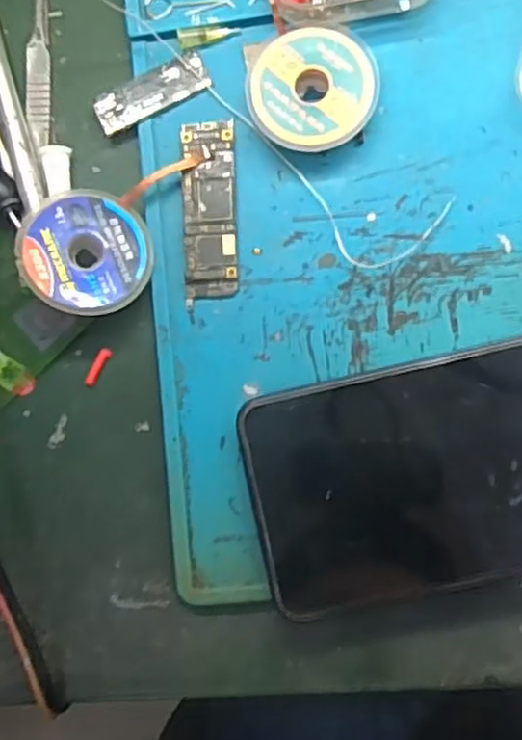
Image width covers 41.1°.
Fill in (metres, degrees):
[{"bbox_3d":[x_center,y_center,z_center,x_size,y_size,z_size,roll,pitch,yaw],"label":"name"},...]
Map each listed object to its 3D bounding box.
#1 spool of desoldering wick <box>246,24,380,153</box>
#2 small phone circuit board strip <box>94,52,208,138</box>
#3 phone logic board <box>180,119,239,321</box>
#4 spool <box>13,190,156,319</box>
[{"bbox_3d":[0.018,-0.098,0.246,0.044,0.012,0.042,-1,85,6],"label":"spool of desoldering wick"},{"bbox_3d":[-0.040,-0.102,0.256,0.042,0.004,0.015,-24,83,4],"label":"small phone circuit board strip"},{"bbox_3d":[-0.018,-0.056,0.250,0.019,0.004,0.068,-2,85,6],"label":"phone logic board"},{"bbox_3d":[-0.062,-0.041,0.248,0.044,0.009,0.044,3,80,-16],"label":"spool"}]

